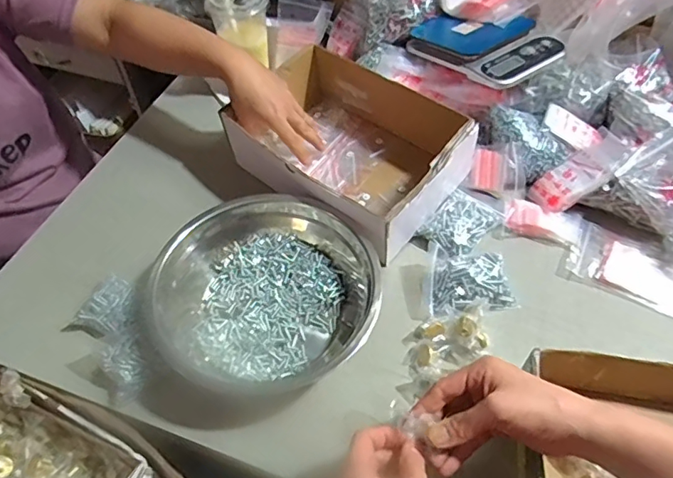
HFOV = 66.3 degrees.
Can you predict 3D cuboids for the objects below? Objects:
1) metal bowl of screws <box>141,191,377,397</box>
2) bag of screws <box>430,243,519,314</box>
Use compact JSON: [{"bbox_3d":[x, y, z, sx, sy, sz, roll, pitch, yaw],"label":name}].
[{"bbox_3d":[-0.082,0.060,0.594,0.257,0.078,0.223,-15,54,-10],"label":"metal bowl of screws"},{"bbox_3d":[0.162,0.047,0.621,0.100,0.033,0.073,0,53,1],"label":"bag of screws"}]

